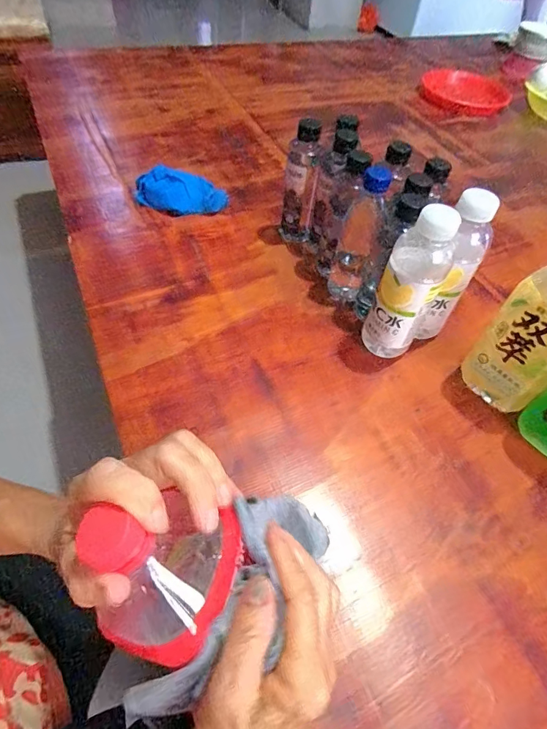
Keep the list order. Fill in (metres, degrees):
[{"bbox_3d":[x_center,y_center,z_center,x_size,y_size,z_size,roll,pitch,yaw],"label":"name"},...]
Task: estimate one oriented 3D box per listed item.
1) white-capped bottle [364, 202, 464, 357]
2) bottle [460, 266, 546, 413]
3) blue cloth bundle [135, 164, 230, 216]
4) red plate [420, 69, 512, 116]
[{"bbox_3d":[0.154,-0.084,0.490,0.064,0.198,0.050,23,54,13],"label":"white-capped bottle"},{"bbox_3d":[0.295,-0.040,0.461,0.087,0.211,0.084,38,58,23],"label":"bottle"},{"bbox_3d":[-0.166,-0.304,0.743,0.167,0.046,0.093,6,52,0],"label":"blue cloth bundle"},{"bbox_3d":[0.557,-0.800,1.215,0.246,0.034,0.251,20,53,9],"label":"red plate"}]

